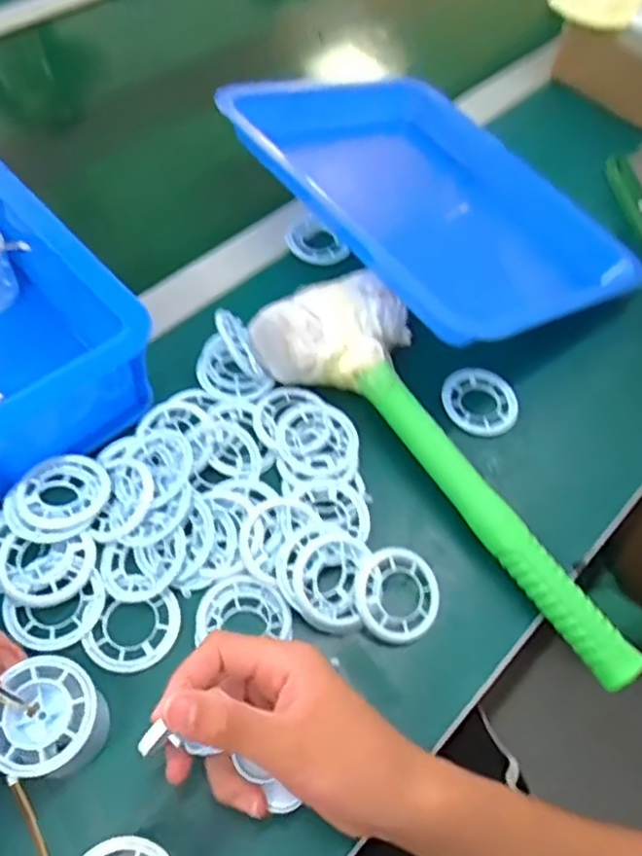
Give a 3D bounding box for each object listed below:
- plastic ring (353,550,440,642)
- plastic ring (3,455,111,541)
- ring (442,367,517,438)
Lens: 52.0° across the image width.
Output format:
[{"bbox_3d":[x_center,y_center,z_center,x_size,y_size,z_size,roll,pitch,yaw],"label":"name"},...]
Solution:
[{"bbox_3d":[0.049,0.107,0.422,0.056,0.007,0.058,5,69,-15],"label":"plastic ring"},{"bbox_3d":[-0.170,0.044,0.427,0.055,0.012,0.061,14,58,4],"label":"plastic ring"},{"bbox_3d":[0.126,-0.022,0.518,0.056,0.006,0.061,2,58,-3],"label":"ring"}]

